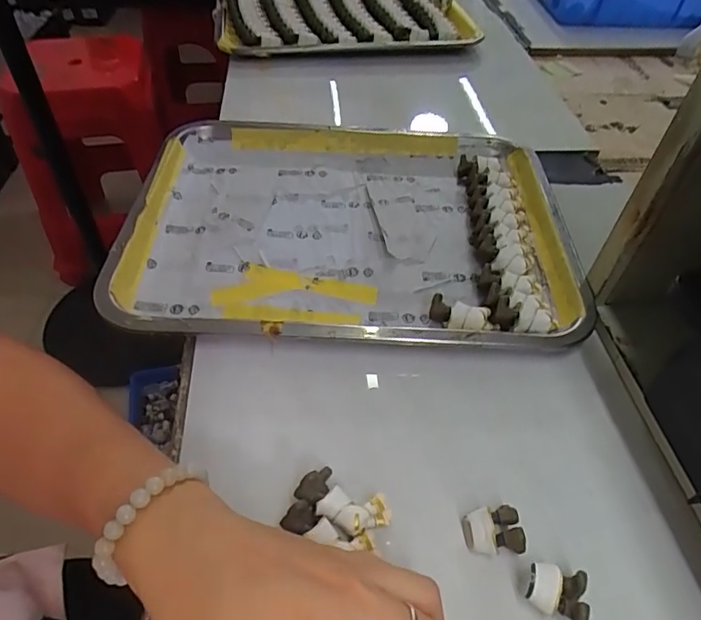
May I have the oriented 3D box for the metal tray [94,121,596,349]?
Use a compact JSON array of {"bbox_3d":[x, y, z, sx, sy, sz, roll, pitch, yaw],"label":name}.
[{"bbox_3d":[-0.002,-0.077,0.422,0.349,0.033,0.260,-1,48,-3],"label":"metal tray"}]

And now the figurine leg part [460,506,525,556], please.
[{"bbox_3d":[0.075,0.116,0.265,0.028,0.018,0.021,0,48,-2],"label":"figurine leg part"}]

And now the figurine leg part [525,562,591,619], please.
[{"bbox_3d":[0.099,0.137,0.247,0.027,0.022,0.023,16,50,12],"label":"figurine leg part"}]

